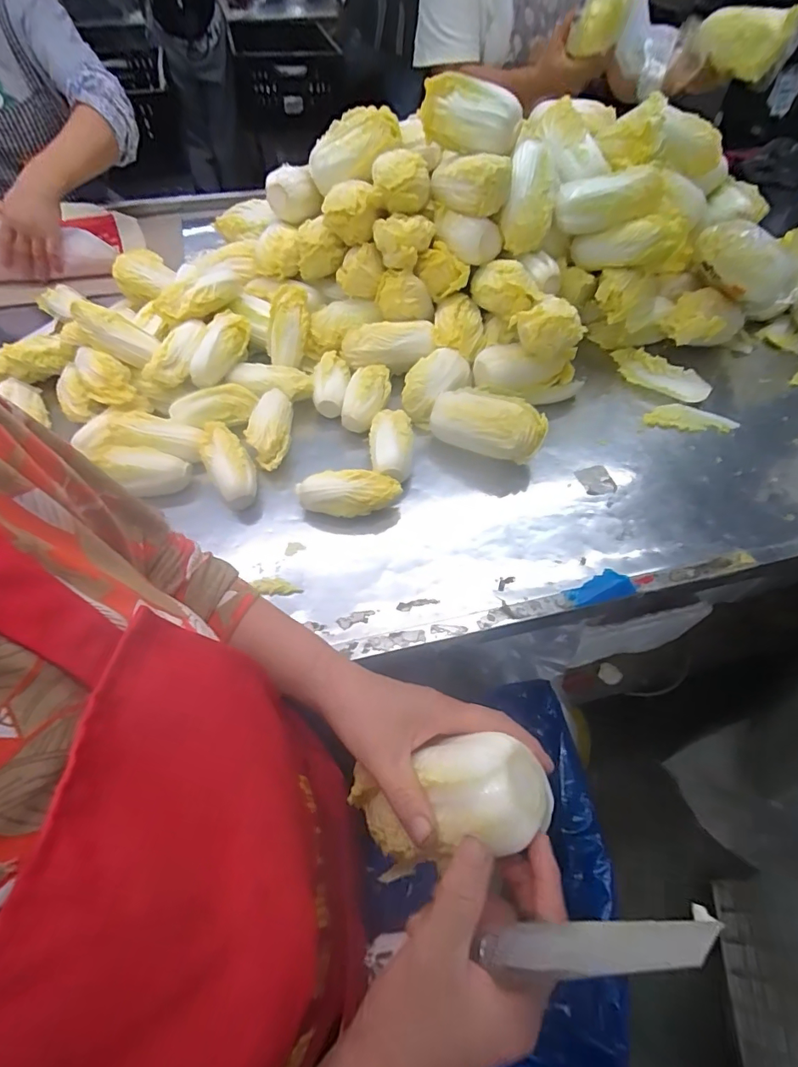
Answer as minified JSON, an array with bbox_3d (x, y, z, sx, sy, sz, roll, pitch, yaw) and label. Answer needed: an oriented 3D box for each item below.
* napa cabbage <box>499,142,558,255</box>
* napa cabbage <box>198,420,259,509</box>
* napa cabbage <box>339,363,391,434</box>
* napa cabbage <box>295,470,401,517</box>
[{"bbox_3d":[0.176,-0.458,0.660,0.068,0.056,0.132,7,92,5],"label":"napa cabbage"},{"bbox_3d":[-0.207,-0.088,0.588,0.050,0.043,0.114,-23,73,-15],"label":"napa cabbage"},{"bbox_3d":[-0.044,-0.190,0.665,0.053,0.039,0.112,13,56,9],"label":"napa cabbage"},{"bbox_3d":[-0.058,-0.042,0.581,0.120,0.056,0.049,-4,55,-3],"label":"napa cabbage"}]

